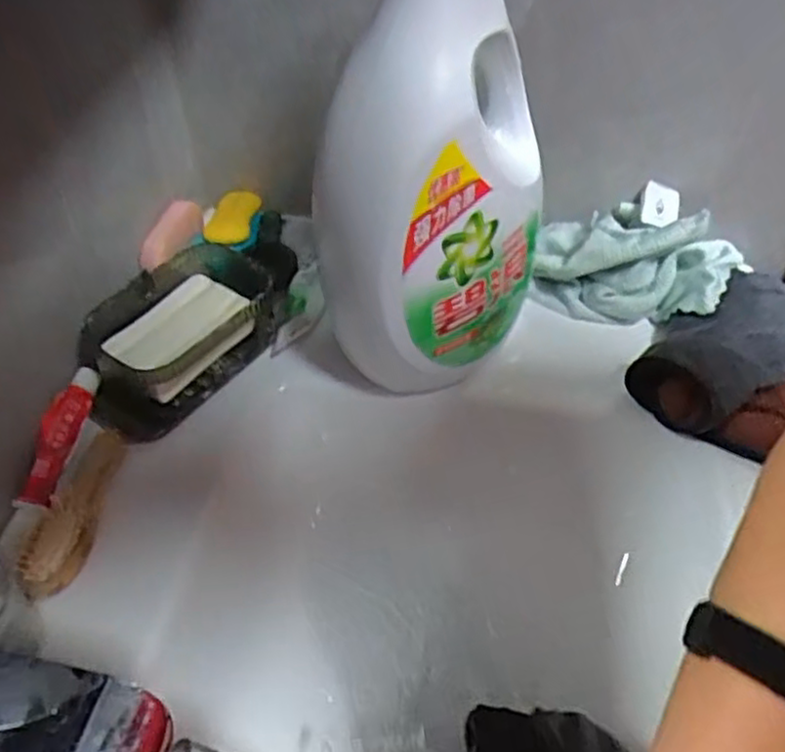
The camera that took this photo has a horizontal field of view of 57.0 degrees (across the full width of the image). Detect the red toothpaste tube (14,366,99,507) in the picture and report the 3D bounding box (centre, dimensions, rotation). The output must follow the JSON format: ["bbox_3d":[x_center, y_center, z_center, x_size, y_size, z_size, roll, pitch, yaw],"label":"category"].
[{"bbox_3d":[-0.235,0.040,0.509,0.023,0.016,0.105,7,61,8],"label":"red toothpaste tube"}]

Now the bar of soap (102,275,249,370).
[{"bbox_3d":[-0.164,-0.038,0.547,0.053,0.023,0.104,29,54,25],"label":"bar of soap"}]

